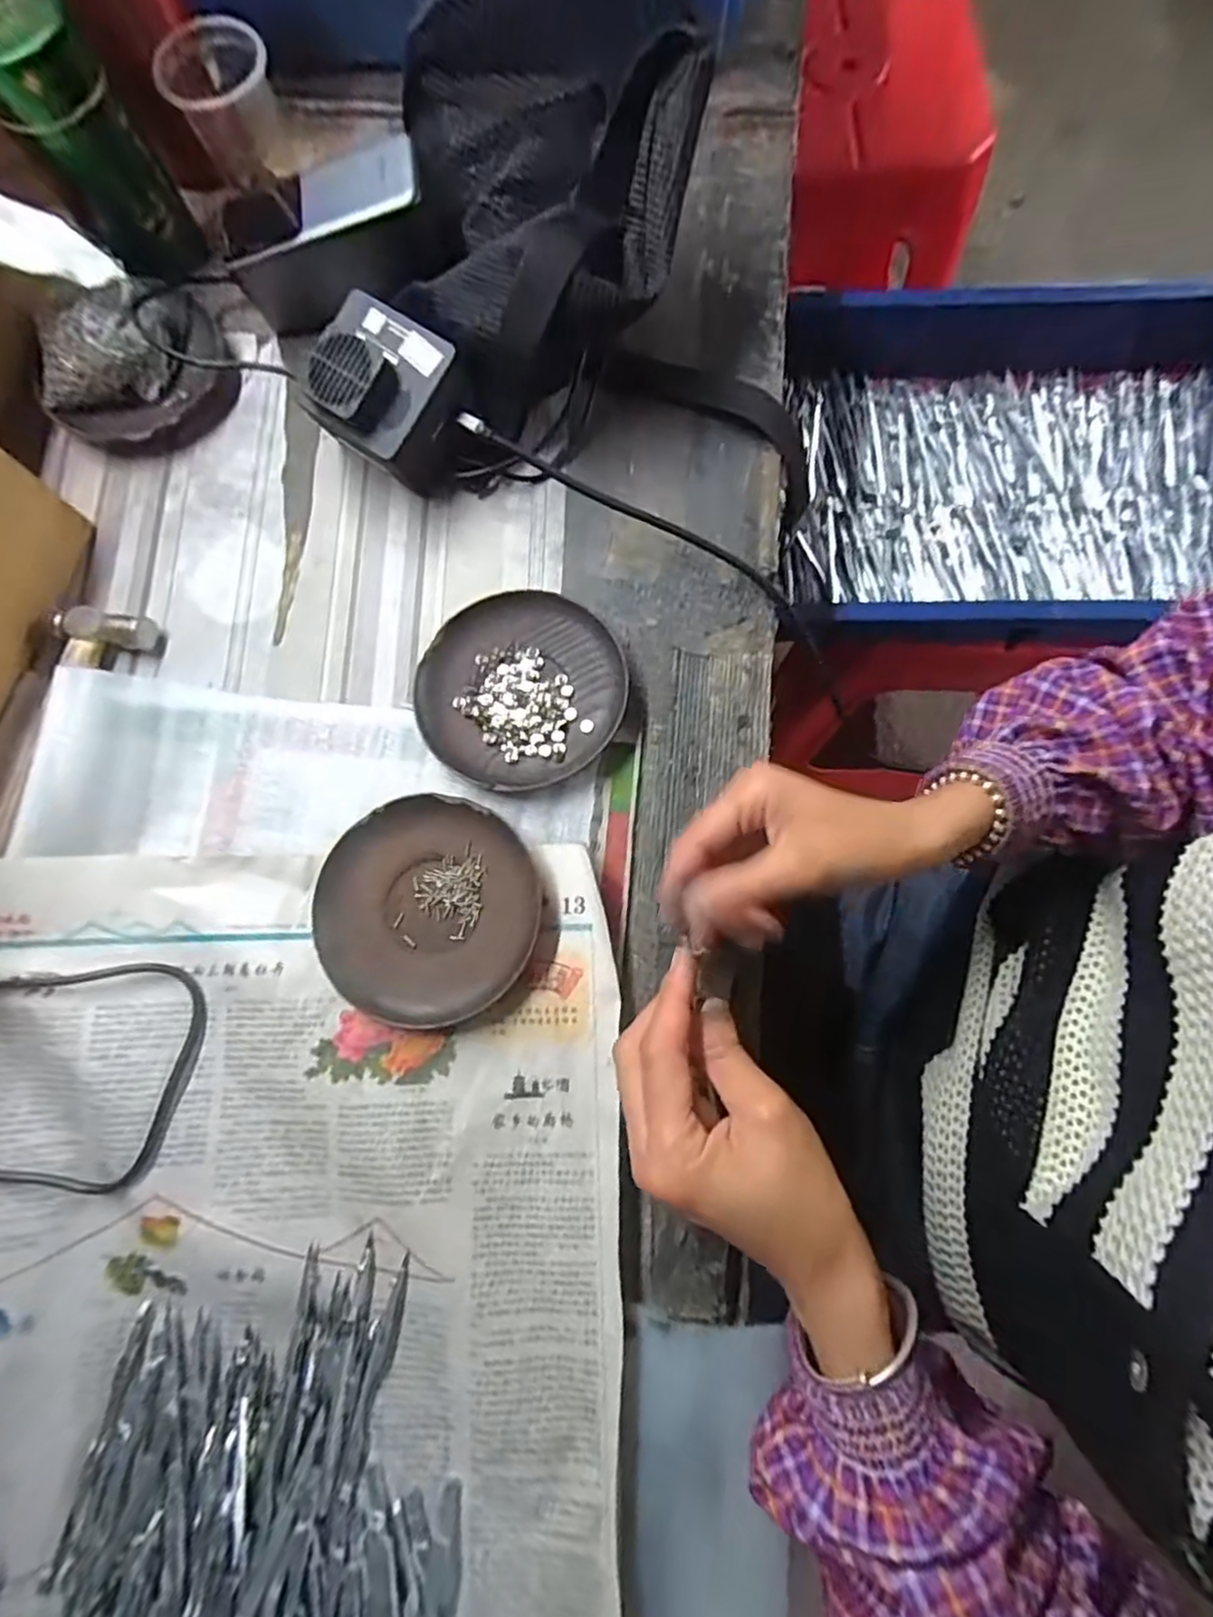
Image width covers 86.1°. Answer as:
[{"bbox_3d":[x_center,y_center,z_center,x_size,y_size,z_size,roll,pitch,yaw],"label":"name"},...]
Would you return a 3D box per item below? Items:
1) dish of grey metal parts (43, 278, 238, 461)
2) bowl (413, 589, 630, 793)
[{"bbox_3d":[-0.295,-0.276,0.406,0.114,0.053,0.087,-38,79,-6],"label":"dish of grey metal parts"},{"bbox_3d":[-0.048,-0.067,0.369,0.110,0.017,0.116,0,78,2],"label":"bowl"}]

